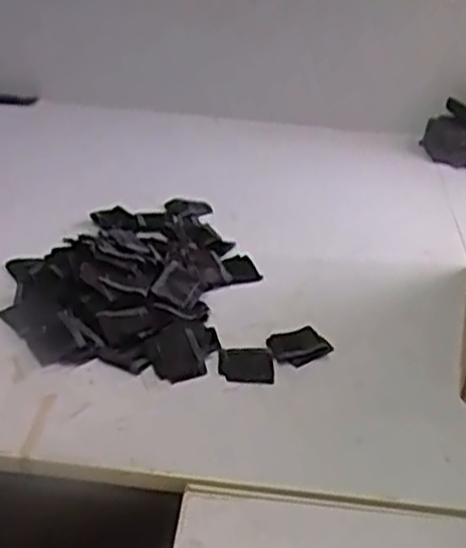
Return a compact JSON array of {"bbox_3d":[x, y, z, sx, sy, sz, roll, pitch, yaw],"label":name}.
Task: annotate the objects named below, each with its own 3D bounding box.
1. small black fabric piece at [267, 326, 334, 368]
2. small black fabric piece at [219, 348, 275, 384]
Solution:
[{"bbox_3d":[0.066,0.073,0.786,0.061,0.010,0.056,-8,32,-20],"label":"small black fabric piece"},{"bbox_3d":[0.013,0.087,0.753,0.053,0.008,0.051,3,30,-2],"label":"small black fabric piece"}]

